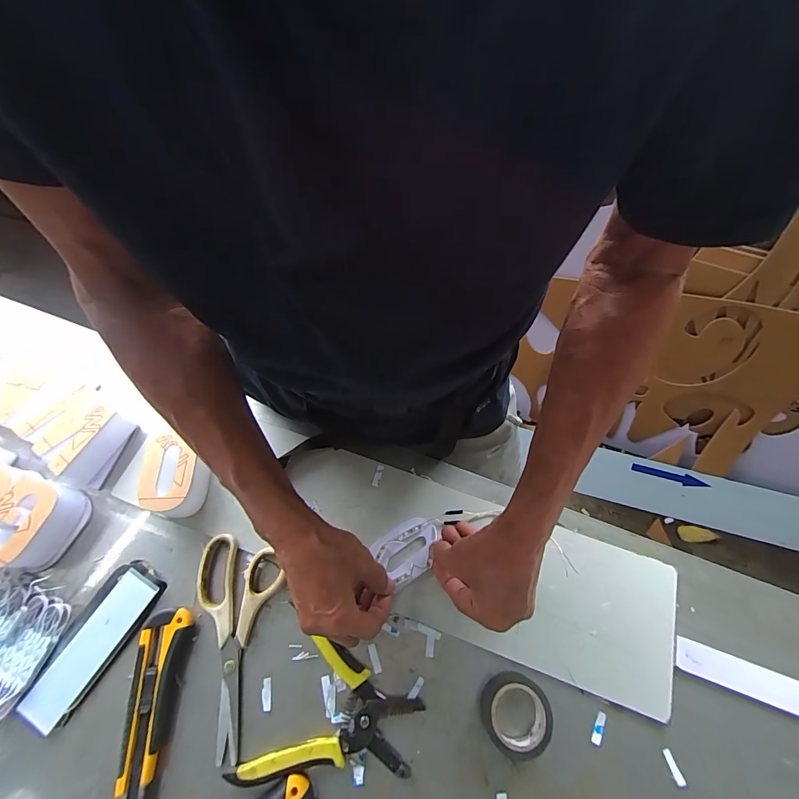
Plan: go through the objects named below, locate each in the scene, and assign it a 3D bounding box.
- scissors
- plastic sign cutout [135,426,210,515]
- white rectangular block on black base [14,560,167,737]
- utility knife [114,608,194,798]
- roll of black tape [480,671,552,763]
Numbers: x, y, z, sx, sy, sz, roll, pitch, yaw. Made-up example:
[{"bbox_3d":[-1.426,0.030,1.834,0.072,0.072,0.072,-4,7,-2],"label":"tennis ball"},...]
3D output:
[{"bbox_3d":[-0.170,0.231,0.373,0.083,0.014,0.180,5,66,2],"label":"scissors"},{"bbox_3d":[-0.242,0.082,0.420,0.054,0.048,0.085,-9,66,-4],"label":"plastic sign cutout"},{"bbox_3d":[-0.294,0.232,0.372,0.054,0.012,0.140,29,69,12],"label":"white rectangular block on black base"},{"bbox_3d":[-0.223,0.278,0.346,0.040,0.019,0.152,1,66,0],"label":"utility knife"},{"bbox_3d":[0.105,0.285,0.348,0.056,0.023,0.058,0,66,0],"label":"roll of black tape"}]

